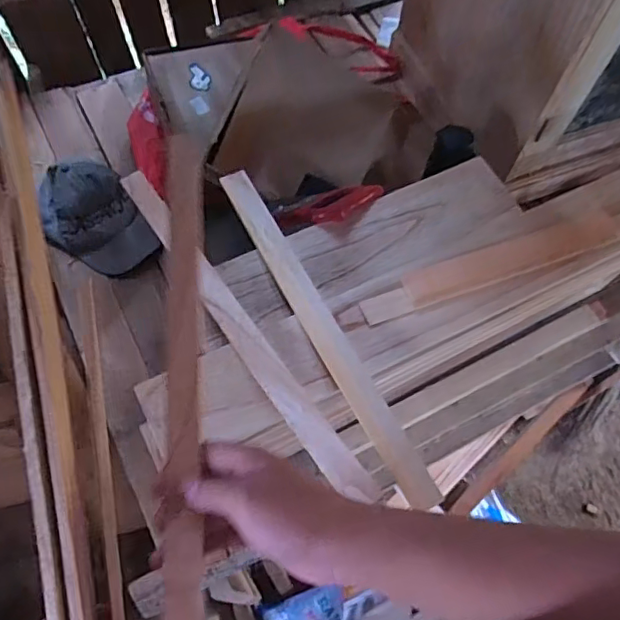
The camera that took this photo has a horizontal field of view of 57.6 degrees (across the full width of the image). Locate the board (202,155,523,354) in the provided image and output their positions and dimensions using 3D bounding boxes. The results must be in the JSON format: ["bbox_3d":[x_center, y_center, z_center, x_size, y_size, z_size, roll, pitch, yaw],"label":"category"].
[{"bbox_3d":[0.065,-0.087,0.756,0.467,0.026,0.118,-25,65,-13],"label":"board"}]

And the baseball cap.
[{"bbox_3d":[-0.379,-0.161,0.968,0.158,0.079,0.217,-33,67,-16],"label":"baseball cap"}]

